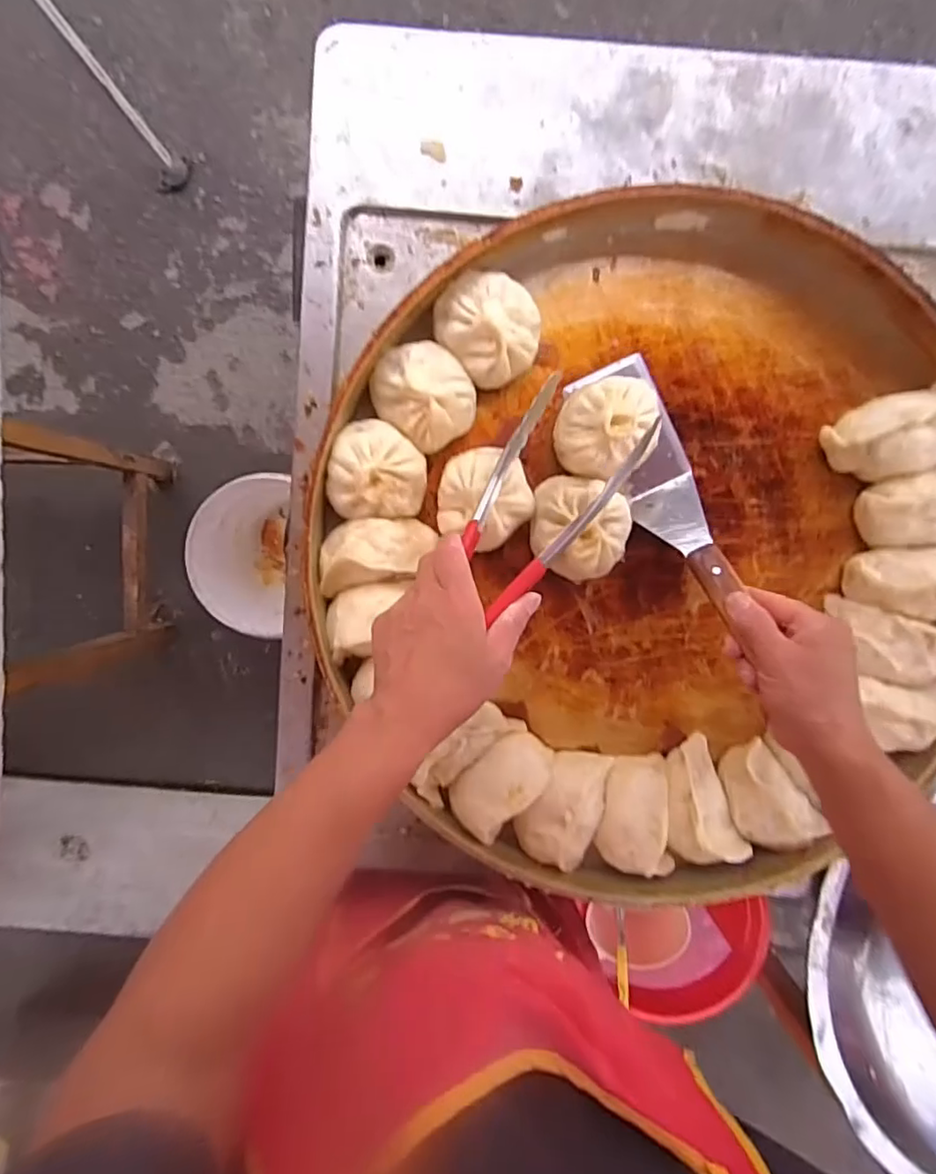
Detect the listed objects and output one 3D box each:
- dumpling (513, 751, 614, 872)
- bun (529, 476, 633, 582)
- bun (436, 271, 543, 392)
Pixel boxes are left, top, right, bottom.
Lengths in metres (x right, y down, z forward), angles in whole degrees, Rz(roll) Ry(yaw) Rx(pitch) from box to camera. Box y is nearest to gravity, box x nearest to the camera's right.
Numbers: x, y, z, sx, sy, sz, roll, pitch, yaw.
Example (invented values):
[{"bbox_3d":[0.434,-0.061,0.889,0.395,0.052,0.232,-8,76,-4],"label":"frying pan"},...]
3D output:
[{"bbox_3d":[0.079,0.181,0.493,0.061,0.052,0.090,15,95,-1],"label":"dumpling"},{"bbox_3d":[0.091,-0.047,0.479,0.077,0.040,0.080,0,95,1],"label":"bun"},{"bbox_3d":[0.017,-0.206,0.465,0.072,0.048,0.085,-40,94,4],"label":"bun"}]

